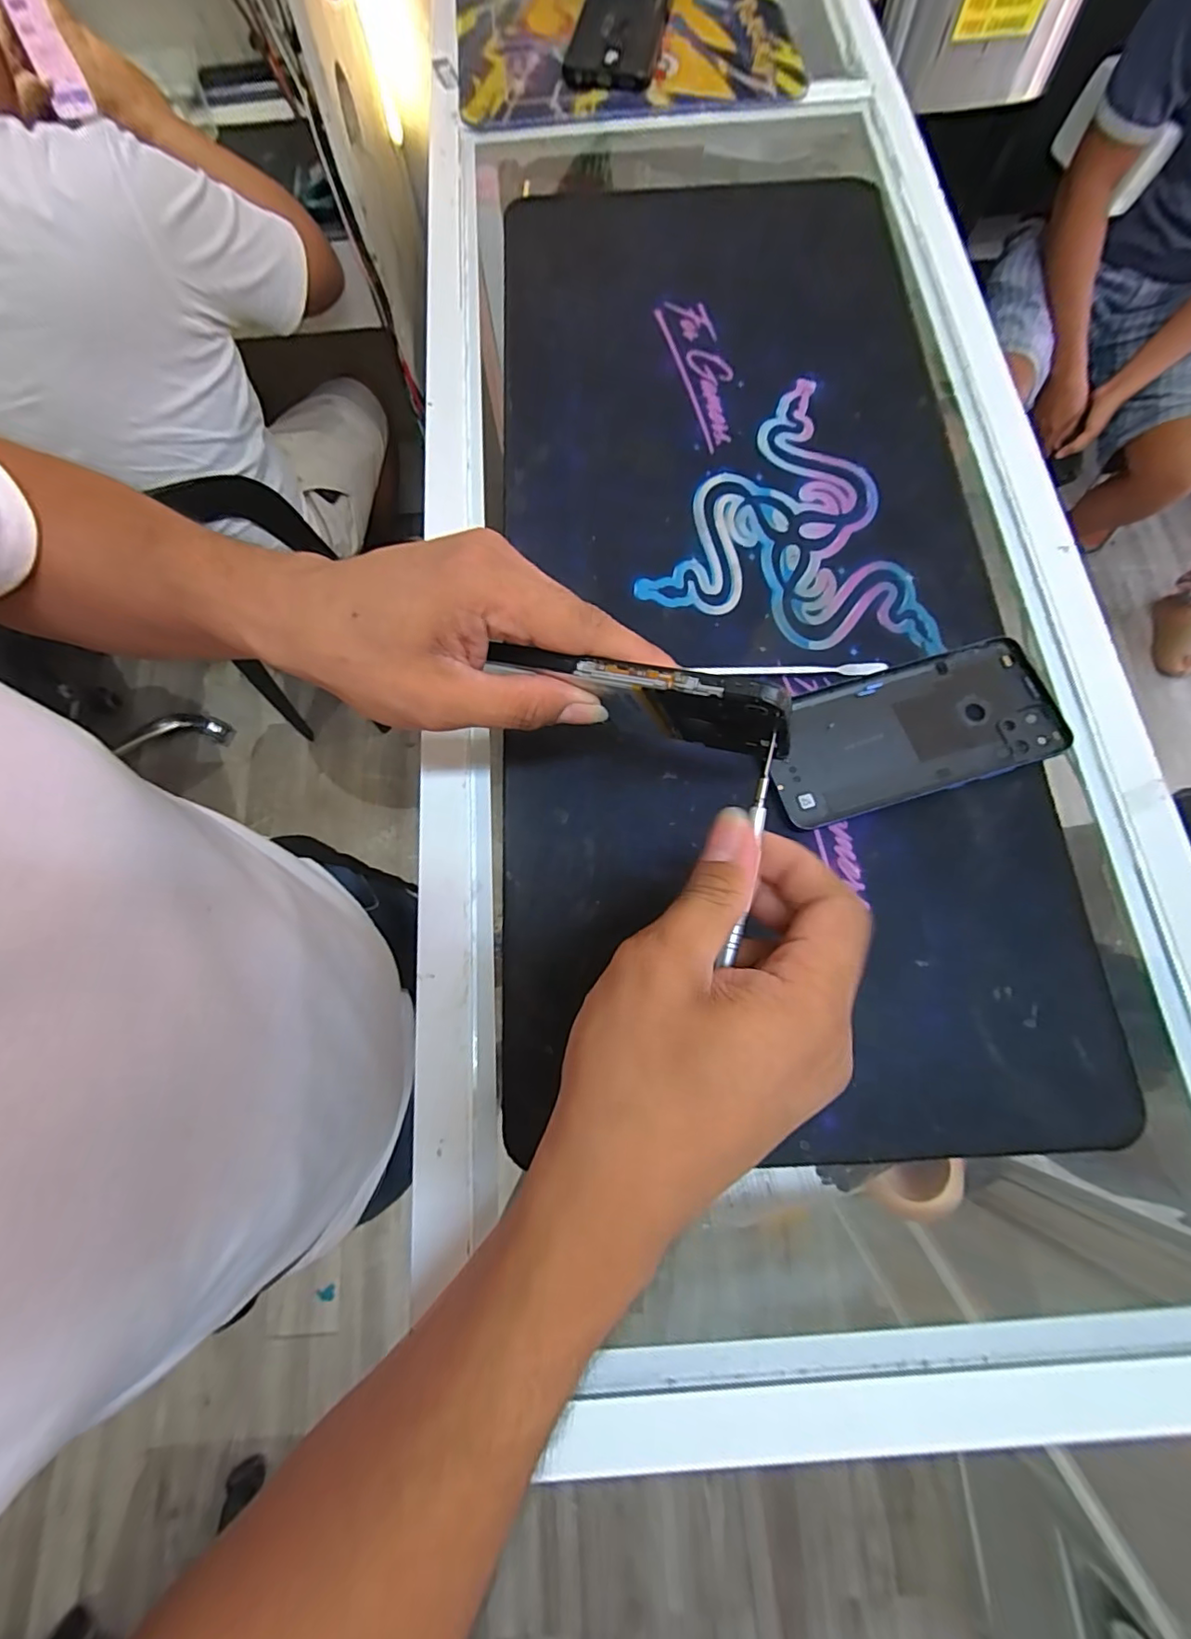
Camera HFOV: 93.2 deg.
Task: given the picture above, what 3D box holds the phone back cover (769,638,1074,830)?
[{"bbox_3d":[0.173,-0.050,0.312,0.158,0.007,0.076,-17,74,-3],"label":"phone back cover"}]

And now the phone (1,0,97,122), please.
[{"bbox_3d":[-0.744,-1.048,0.755,0.066,0.138,0.015,14,55,6],"label":"phone"}]

